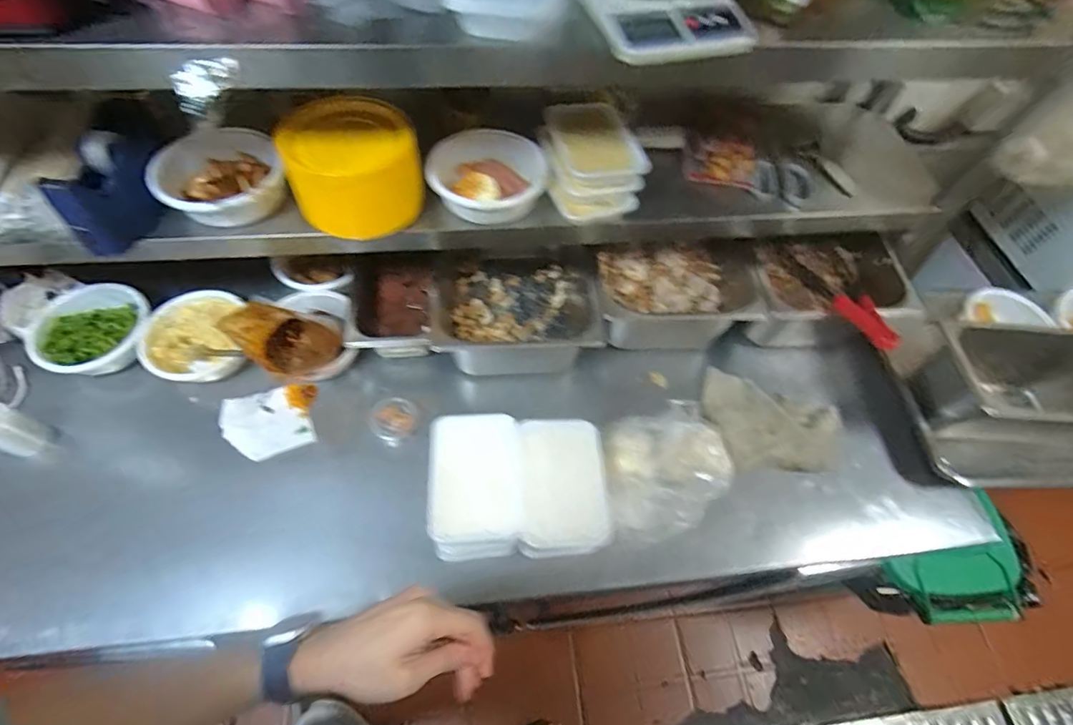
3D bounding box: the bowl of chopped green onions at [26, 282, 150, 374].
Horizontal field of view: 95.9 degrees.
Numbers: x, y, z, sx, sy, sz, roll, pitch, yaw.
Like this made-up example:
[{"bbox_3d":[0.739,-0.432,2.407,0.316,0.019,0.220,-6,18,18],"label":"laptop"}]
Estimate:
[{"bbox_3d":[-0.744,-0.053,0.813,0.176,0.063,0.164,-30,66,-19],"label":"bowl of chopped green onions"}]

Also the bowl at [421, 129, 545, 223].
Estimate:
[{"bbox_3d":[-0.071,-0.270,0.715,0.170,0.065,0.163,4,60,0],"label":"bowl"}]

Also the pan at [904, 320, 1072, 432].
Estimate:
[{"bbox_3d":[0.802,0.045,0.798,0.320,0.147,0.173,-2,60,-4],"label":"pan"}]

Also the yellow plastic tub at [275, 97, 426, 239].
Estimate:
[{"bbox_3d":[-0.253,-0.273,0.674,0.181,0.106,0.168,-17,62,-12],"label":"yellow plastic tub"}]

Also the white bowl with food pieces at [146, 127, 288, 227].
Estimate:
[{"bbox_3d":[-0.441,-0.251,0.680,0.156,0.070,0.161,1,60,-2],"label":"white bowl with food pieces"}]

